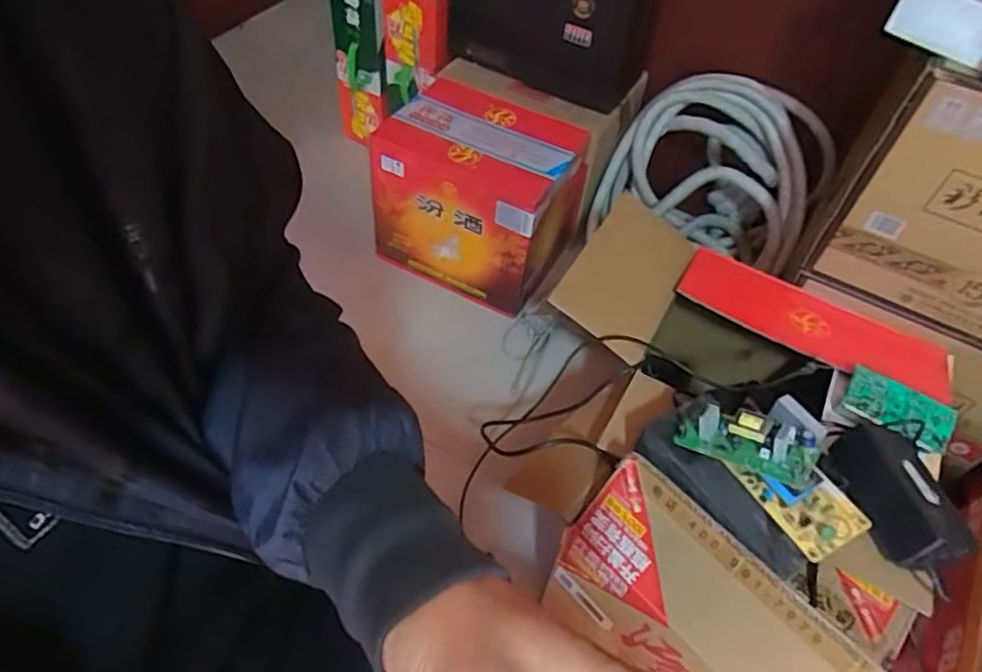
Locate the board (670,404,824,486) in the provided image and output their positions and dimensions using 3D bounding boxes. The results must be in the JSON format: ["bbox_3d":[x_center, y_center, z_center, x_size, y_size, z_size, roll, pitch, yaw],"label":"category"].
[{"bbox_3d":[0.253,0.104,0.652,0.129,0.040,0.060,12,48,31],"label":"board"}]

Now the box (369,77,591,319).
[{"bbox_3d":[-0.016,-0.270,1.261,0.341,0.297,0.258,23,53,13],"label":"box"}]

